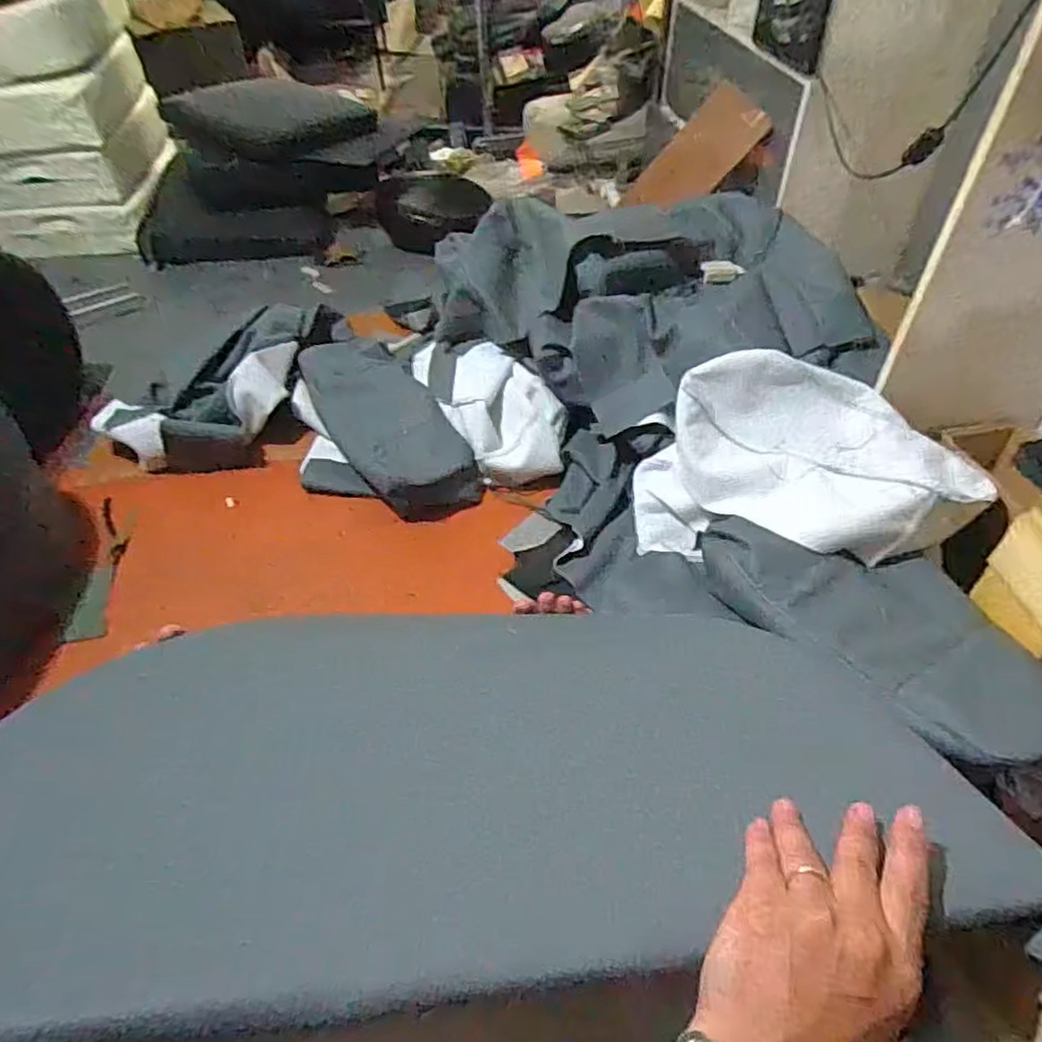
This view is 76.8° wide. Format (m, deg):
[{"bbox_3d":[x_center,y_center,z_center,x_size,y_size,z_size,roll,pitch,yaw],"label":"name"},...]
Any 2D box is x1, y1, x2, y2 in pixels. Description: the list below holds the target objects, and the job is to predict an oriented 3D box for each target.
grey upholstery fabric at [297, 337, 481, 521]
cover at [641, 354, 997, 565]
[{"bbox_3d":[-0.242,-0.182,1.206,0.189,0.073,0.435,-32,70,-27],"label":"grey upholstery fabric"},{"bbox_3d":[0.424,-0.074,0.996,0.458,0.215,0.256,14,48,13],"label":"cover"}]

